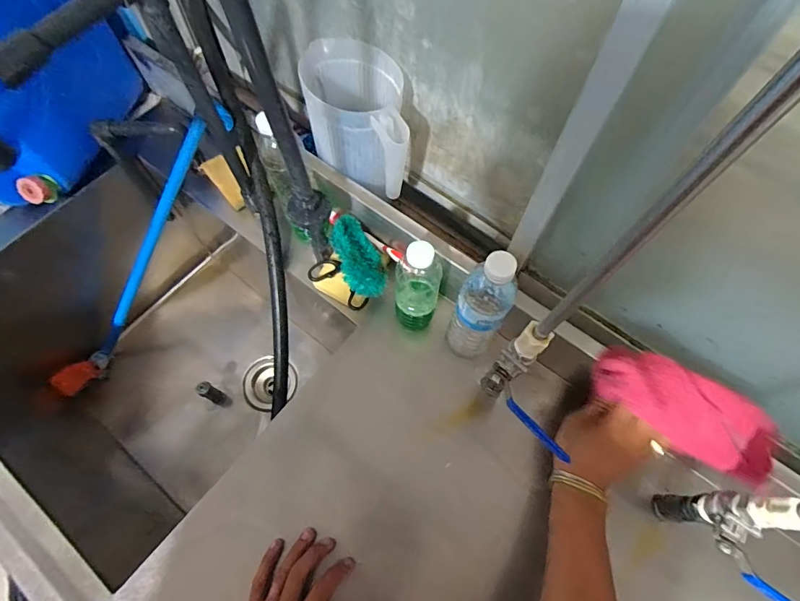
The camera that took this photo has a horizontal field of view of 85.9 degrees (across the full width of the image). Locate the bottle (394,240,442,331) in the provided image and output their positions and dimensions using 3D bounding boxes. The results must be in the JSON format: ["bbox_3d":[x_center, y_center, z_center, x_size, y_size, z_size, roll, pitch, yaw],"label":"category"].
[{"bbox_3d":[0.022,-0.021,0.565,0.061,0.169,0.058,6,65,1],"label":"bottle"}]

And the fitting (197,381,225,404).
[{"bbox_3d":[-0.400,0.194,0.906,0.023,0.112,0.028,24,67,9],"label":"fitting"}]

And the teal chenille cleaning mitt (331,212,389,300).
[{"bbox_3d":[-0.061,-0.063,0.615,0.056,0.034,0.119,-18,67,-10],"label":"teal chenille cleaning mitt"}]

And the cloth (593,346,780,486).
[{"bbox_3d":[0.300,0.111,0.457,0.176,0.039,0.076,31,68,11],"label":"cloth"}]

